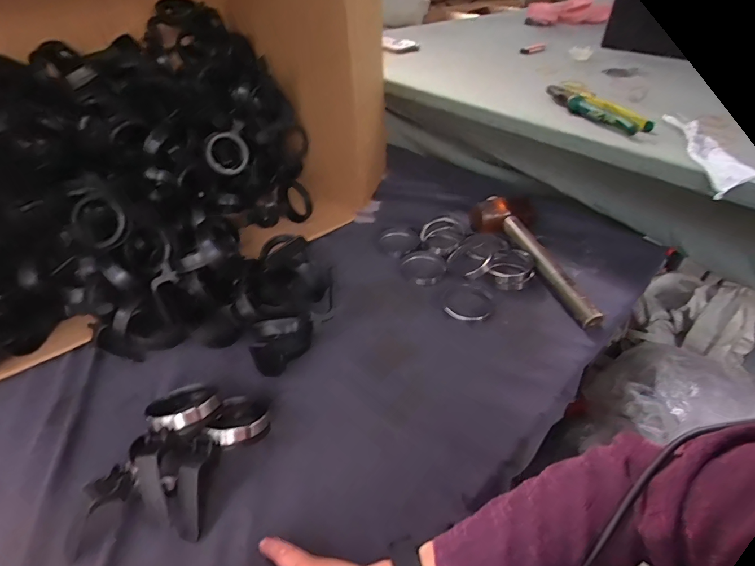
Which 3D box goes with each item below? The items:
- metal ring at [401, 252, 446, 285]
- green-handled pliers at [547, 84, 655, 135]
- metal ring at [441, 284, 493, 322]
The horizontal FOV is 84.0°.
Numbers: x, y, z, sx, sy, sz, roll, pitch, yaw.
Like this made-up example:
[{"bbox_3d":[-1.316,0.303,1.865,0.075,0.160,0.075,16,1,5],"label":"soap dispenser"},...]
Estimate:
[{"bbox_3d":[0.075,-0.023,0.654,0.058,0.019,0.069,-19,45,-17],"label":"metal ring"},{"bbox_3d":[0.325,-0.272,0.634,0.056,0.026,0.184,-14,42,-15],"label":"green-handled pliers"},{"bbox_3d":[0.124,0.028,0.584,0.070,0.009,0.072,-2,43,2],"label":"metal ring"}]

